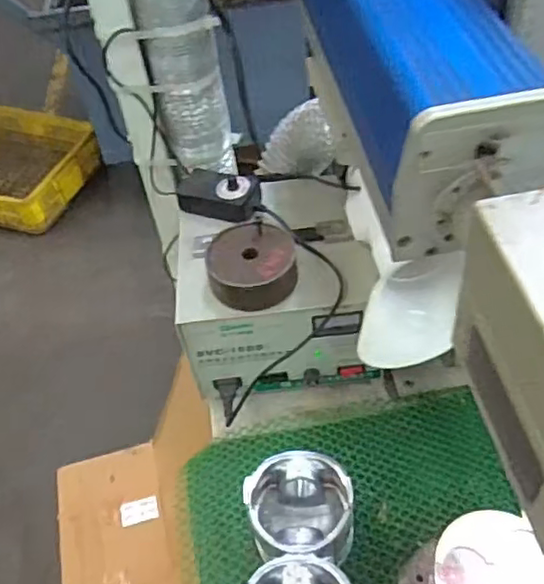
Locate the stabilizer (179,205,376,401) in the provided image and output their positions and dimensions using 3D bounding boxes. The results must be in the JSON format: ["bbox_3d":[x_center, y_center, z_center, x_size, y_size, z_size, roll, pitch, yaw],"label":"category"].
[{"bbox_3d":[0.003,0.003,0.729,0.198,0.152,0.185,-6,48,0],"label":"stabilizer"}]

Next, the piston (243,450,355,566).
[{"bbox_3d":[0.026,0.199,0.577,0.090,0.075,0.082,-3,48,3],"label":"piston"}]

